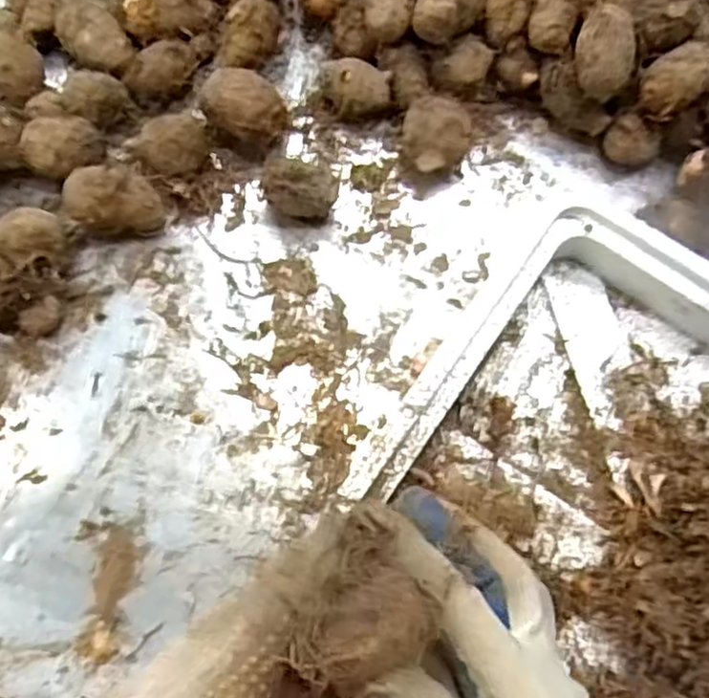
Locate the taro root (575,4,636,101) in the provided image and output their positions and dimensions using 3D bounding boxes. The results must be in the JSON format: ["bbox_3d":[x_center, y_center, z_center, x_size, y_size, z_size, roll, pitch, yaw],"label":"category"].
[{"bbox_3d":[0.169,-0.199,0.492,0.036,0.027,0.060,2,98,-1],"label":"taro root"}]

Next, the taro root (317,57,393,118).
[{"bbox_3d":[-0.001,-0.181,0.514,0.052,0.034,0.033,7,73,0],"label":"taro root"}]

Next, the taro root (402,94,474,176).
[{"bbox_3d":[0.056,-0.144,0.509,0.045,0.045,0.049,7,73,0],"label":"taro root"}]

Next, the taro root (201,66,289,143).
[{"bbox_3d":[-0.075,-0.163,0.501,0.045,0.046,0.061,-43,79,-13],"label":"taro root"}]

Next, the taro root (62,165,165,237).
[{"bbox_3d":[-0.159,-0.094,0.482,0.057,0.050,0.034,-10,75,-3],"label":"taro root"}]

